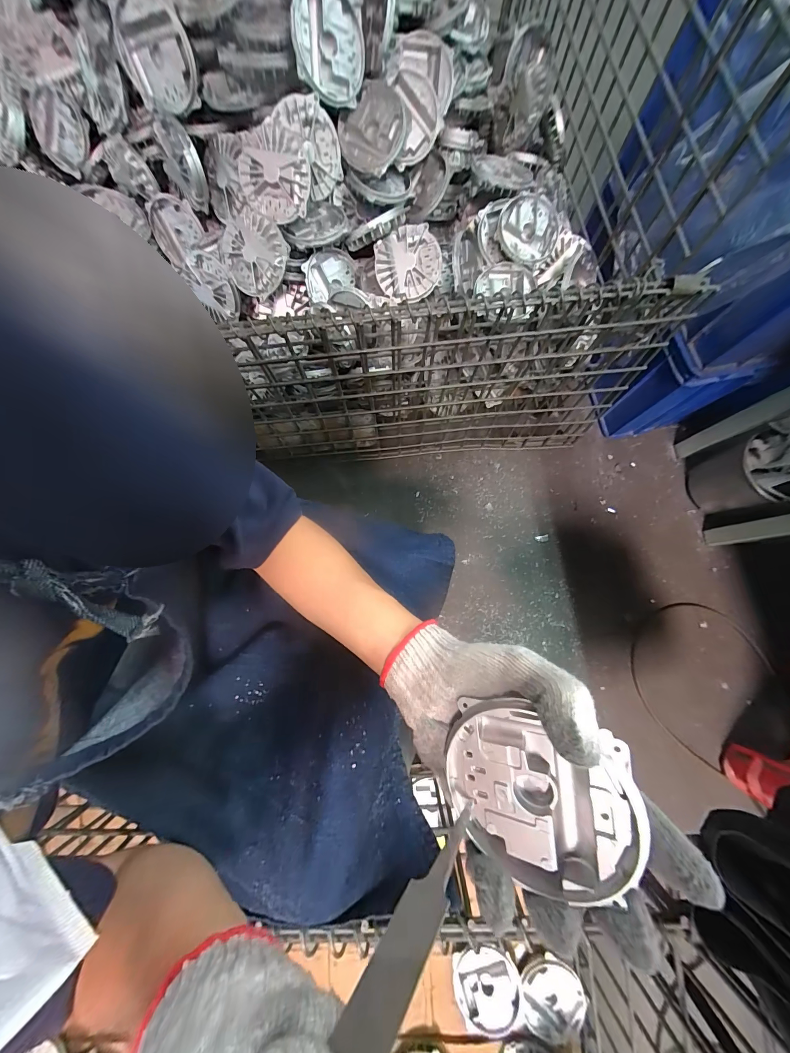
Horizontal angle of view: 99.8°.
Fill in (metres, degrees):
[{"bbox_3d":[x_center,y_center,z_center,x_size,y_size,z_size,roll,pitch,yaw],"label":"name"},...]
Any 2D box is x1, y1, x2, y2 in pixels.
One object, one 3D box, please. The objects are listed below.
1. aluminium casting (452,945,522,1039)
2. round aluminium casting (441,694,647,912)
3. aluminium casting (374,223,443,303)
[{"bbox_3d":[0.157,0.780,0.557,0.104,0.019,0.106,0,79,1],"label":"aluminium casting"},{"bbox_3d":[0.088,0.162,0.207,0.103,0.023,0.101,-1,89,30],"label":"round aluminium casting"},{"bbox_3d":[0.023,-0.423,0.542,0.103,0.023,0.099,-22,104,5],"label":"aluminium casting"}]

